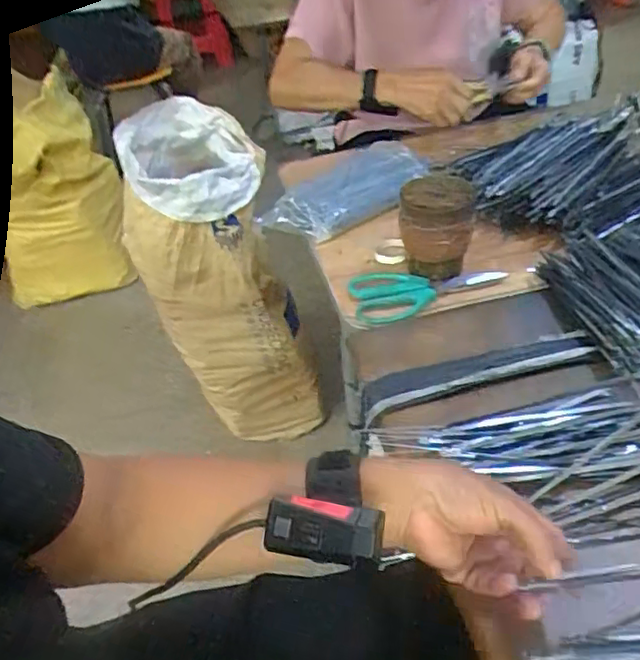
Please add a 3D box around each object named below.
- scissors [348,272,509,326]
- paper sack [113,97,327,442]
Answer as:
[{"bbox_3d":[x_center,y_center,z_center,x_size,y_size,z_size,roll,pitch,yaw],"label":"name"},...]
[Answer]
[{"bbox_3d":[0.126,-0.051,0.722,0.182,0.015,0.081,-11,40,-4],"label":"scissors"},{"bbox_3d":[-0.224,-0.120,1.298,0.278,0.606,0.429,-17,41,-11],"label":"paper sack"}]

